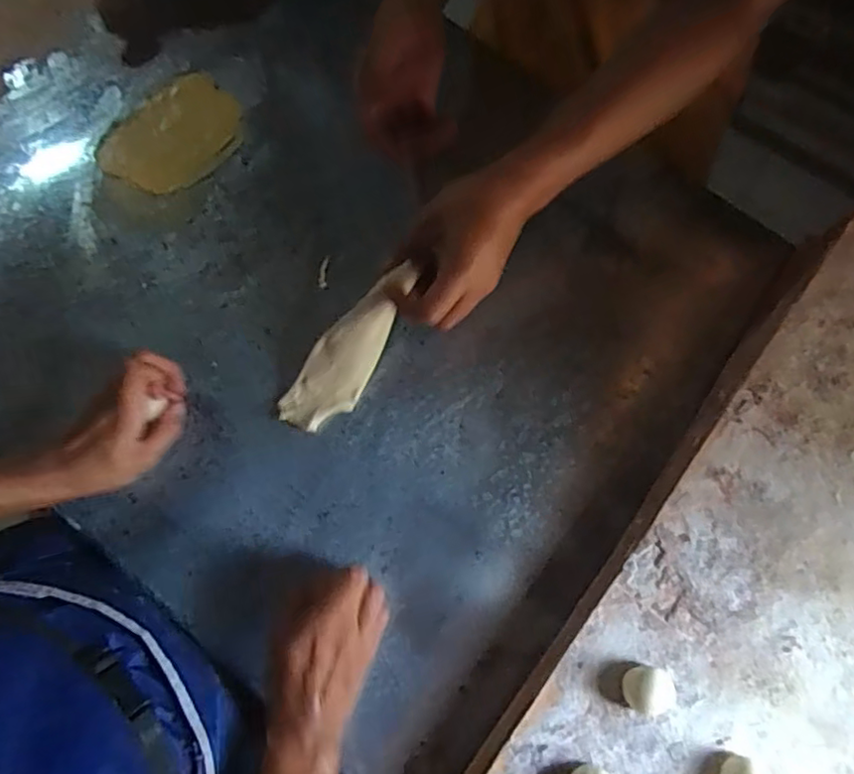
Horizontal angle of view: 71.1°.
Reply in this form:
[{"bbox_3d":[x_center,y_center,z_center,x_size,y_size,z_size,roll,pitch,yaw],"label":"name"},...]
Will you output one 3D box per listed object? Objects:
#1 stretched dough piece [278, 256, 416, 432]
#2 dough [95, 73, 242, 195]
[{"bbox_3d":[-0.065,-0.032,0.516,0.054,0.015,0.171,33,108,-10],"label":"stretched dough piece"},{"bbox_3d":[-0.254,-0.254,0.606,0.102,0.012,0.140,43,79,11],"label":"dough"}]

